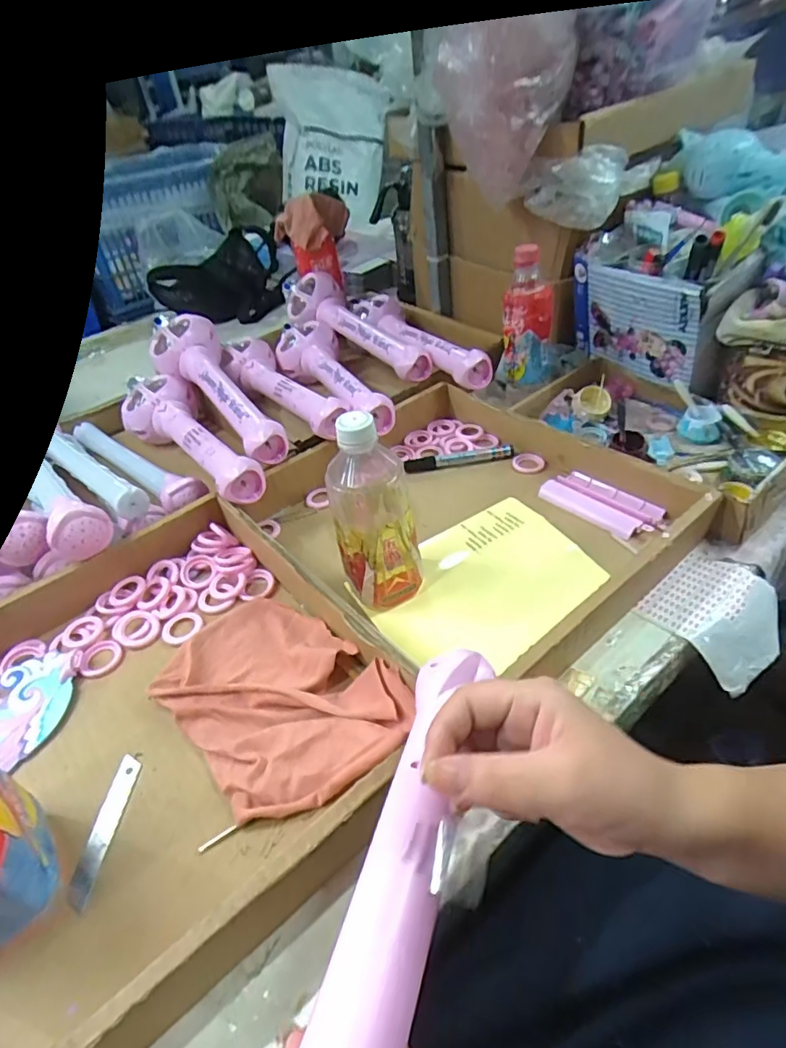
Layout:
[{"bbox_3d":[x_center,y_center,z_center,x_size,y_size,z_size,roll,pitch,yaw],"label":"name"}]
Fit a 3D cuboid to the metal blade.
[{"bbox_3d":[-0.205,0.215,0.396,0.019,0.004,0.097,-1,43,6],"label":"metal blade"}]

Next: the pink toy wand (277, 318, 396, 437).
[{"bbox_3d":[-0.088,-0.209,0.784,0.095,0.056,0.342,-19,42,-14],"label":"pink toy wand"}]

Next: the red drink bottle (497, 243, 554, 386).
[{"bbox_3d":[0.172,-0.262,0.715,0.066,0.172,0.062,4,42,13],"label":"red drink bottle"}]

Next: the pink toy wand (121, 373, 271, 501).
[{"bbox_3d":[-0.261,-0.101,0.694,0.094,0.075,0.342,-26,44,-21],"label":"pink toy wand"}]

